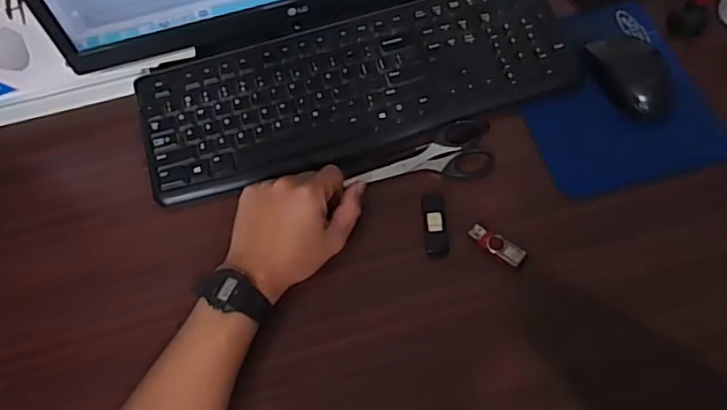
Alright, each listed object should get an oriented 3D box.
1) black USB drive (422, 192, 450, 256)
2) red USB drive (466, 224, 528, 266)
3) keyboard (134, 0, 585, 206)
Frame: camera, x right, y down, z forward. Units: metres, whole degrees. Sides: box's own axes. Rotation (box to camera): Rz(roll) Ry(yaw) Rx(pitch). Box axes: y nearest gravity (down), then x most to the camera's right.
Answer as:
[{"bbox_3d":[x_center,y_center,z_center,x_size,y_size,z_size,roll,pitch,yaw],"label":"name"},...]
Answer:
[{"bbox_3d":[0.066,0.015,0.531,0.021,0.004,0.061,-4,62,2],"label":"black USB drive"},{"bbox_3d":[0.120,0.035,0.515,0.055,0.007,0.019,37,70,21],"label":"red USB drive"},{"bbox_3d":[-0.005,-0.127,0.599,0.441,0.026,0.156,-16,62,-5],"label":"keyboard"}]

